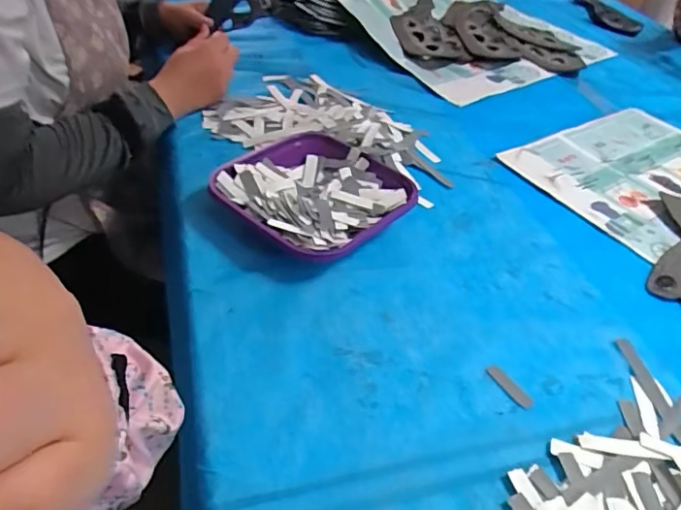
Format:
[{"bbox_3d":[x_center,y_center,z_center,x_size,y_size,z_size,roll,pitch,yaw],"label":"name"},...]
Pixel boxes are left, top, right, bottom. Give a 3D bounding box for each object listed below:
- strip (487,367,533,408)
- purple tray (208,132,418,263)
[{"bbox_3d":[0.147,0.113,0.469,0.012,0.004,0.047,-19,48,-26],"label":"strip"},{"bbox_3d":[-0.026,-0.065,0.612,0.196,0.042,0.194,28,46,22],"label":"purple tray"}]

